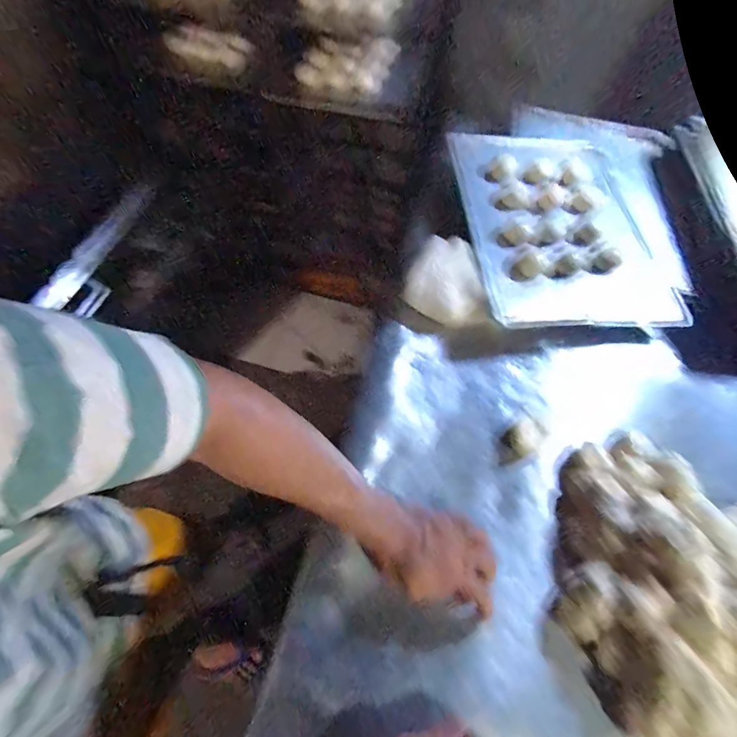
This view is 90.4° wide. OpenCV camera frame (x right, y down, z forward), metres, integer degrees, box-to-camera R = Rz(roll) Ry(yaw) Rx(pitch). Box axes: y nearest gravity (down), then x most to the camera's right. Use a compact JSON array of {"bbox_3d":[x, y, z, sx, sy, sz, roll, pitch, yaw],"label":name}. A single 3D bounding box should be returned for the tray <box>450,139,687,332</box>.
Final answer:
[{"bbox_3d":[0.340,-0.274,0.663,0.321,0.040,0.452,-2,63,-5],"label":"tray"}]

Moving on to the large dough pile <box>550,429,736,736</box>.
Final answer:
[{"bbox_3d":[0.382,0.264,0.403,0.338,0.099,0.314,28,64,10],"label":"large dough pile"}]

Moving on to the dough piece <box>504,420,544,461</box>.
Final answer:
[{"bbox_3d":[0.224,0.102,0.529,0.056,0.021,0.044,-20,66,-14],"label":"dough piece"}]

